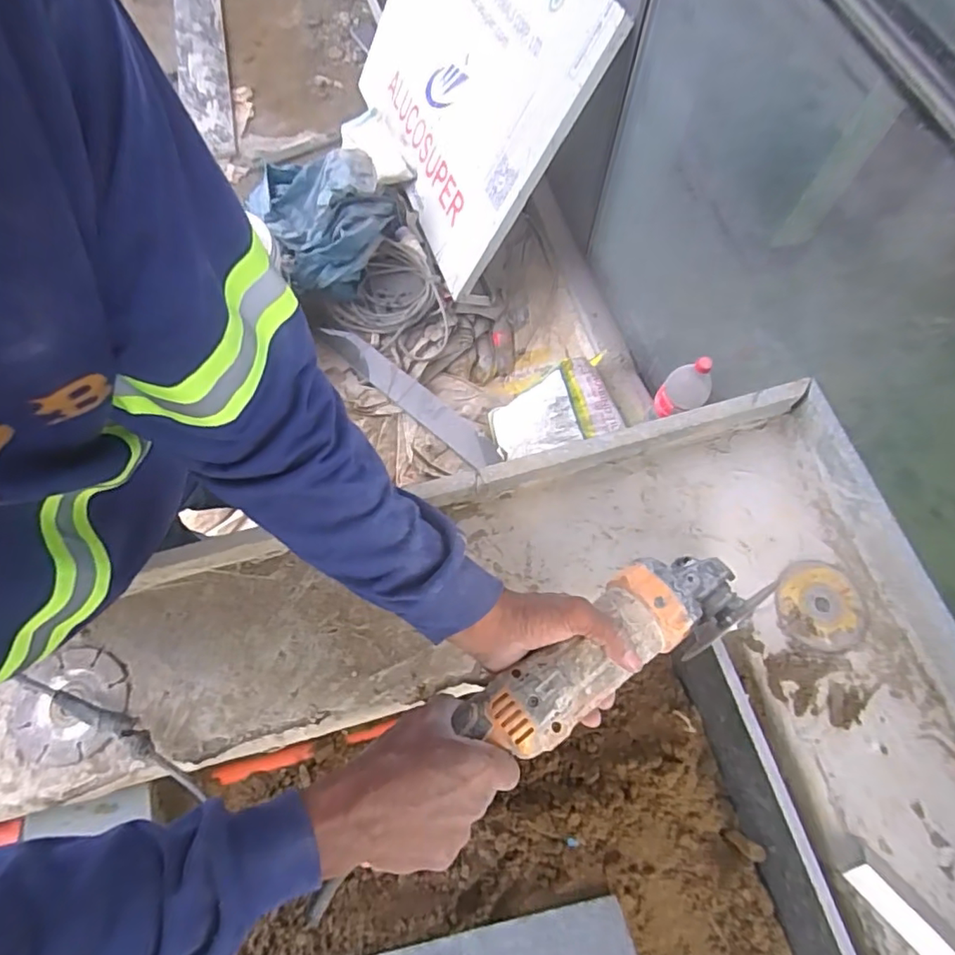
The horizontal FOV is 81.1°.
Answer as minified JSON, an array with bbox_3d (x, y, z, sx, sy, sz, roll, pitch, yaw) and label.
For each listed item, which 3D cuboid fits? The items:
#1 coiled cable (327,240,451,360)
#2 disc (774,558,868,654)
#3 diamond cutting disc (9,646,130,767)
[{"bbox_3d":[-0.219,-0.511,1.630,0.322,0.111,0.283,31,71,11],"label":"coiled cable"},{"bbox_3d":[0.344,0.128,0.558,0.092,0.008,0.083,-34,72,-13],"label":"disc"},{"bbox_3d":[-0.389,0.217,0.531,0.105,0.009,0.100,-4,68,-2],"label":"diamond cutting disc"}]

